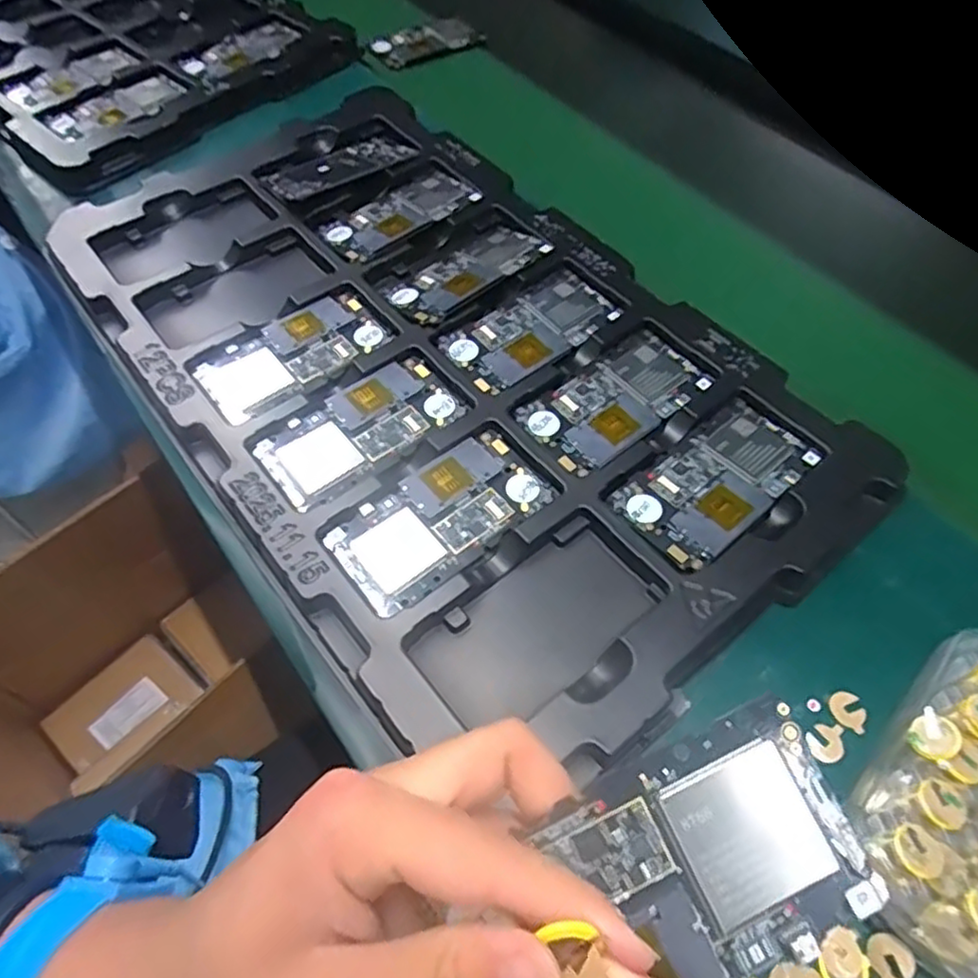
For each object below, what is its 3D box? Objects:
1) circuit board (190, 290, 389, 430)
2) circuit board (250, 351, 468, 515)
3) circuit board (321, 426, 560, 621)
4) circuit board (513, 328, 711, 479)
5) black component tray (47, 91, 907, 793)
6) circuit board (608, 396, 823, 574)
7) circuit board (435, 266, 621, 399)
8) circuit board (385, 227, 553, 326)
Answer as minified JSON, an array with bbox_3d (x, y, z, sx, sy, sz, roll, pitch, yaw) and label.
[{"bbox_3d":[-0.136,-0.094,0.465,0.126,0.005,0.066,-36,67,-20],"label":"circuit board"},{"bbox_3d":[-0.082,-0.039,0.430,0.125,0.011,0.067,-33,64,-21],"label":"circuit board"},{"bbox_3d":[-0.028,0.015,0.394,0.128,0.006,0.068,-35,65,-20],"label":"circuit board"},{"bbox_3d":[0.083,-0.059,0.442,0.124,0.011,0.067,-34,64,-21],"label":"circuit board"},{"bbox_3d":[-0.046,-0.101,0.464,0.322,0.030,0.552,-32,62,-24],"label":"black component tray"},{"bbox_3d":[0.138,-0.006,0.402,0.123,0.007,0.065,-35,64,-22],"label":"circuit board"},{"bbox_3d":[0.030,-0.115,0.476,0.123,0.009,0.064,-33,64,-21],"label":"circuit board"},{"bbox_3d":[-0.016,-0.164,0.506,0.121,0.004,0.055,-38,58,-20],"label":"circuit board"}]

